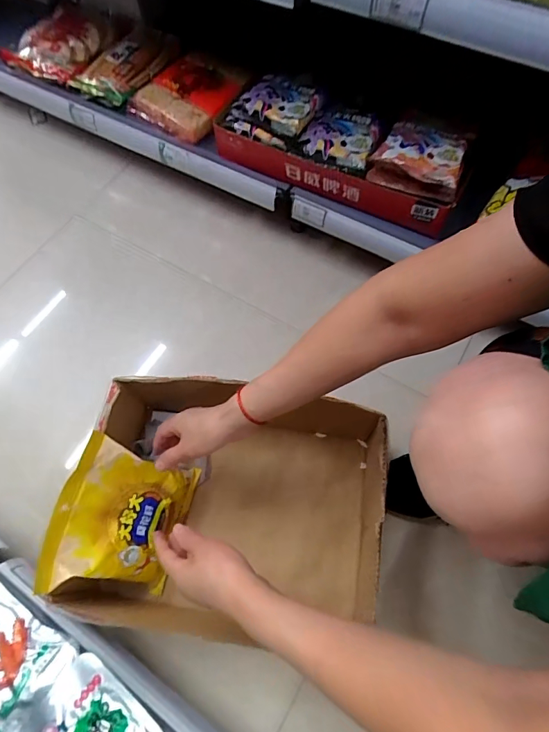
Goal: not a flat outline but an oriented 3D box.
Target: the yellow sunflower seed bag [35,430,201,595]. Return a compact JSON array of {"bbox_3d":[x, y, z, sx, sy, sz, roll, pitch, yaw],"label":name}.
[{"bbox_3d":[-0.184,0.194,0.533,0.041,0.185,0.163,-7,61,46],"label":"yellow sunflower seed bag"}]

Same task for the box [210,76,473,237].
[{"bbox_3d":[0.112,-0.355,0.679,0.392,0.085,0.148,27,69,13],"label":"box"}]

